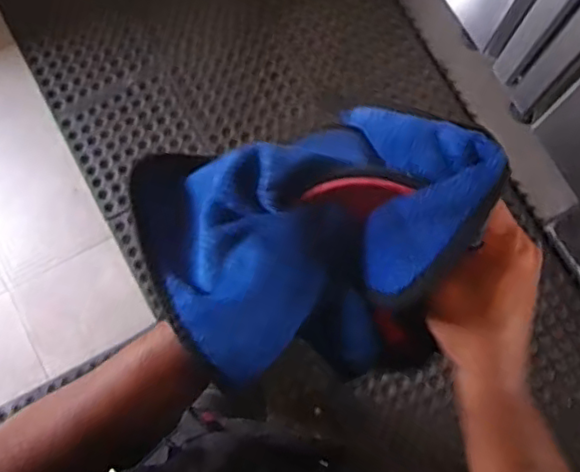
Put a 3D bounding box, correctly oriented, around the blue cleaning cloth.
[{"bbox_3d":[0.016,0.001,0.404,0.220,0.079,0.164,-18,79,-3],"label":"blue cleaning cloth"}]

